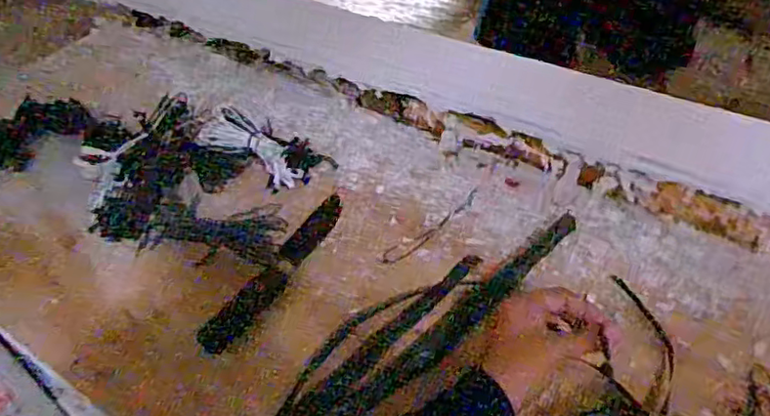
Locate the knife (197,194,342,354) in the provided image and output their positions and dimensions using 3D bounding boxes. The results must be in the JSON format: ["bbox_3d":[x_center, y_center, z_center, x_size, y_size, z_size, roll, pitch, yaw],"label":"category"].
[{"bbox_3d":[-0.102,0.059,0.594,0.035,0.009,0.206,23,52,24],"label":"knife"}]

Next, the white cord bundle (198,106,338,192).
[{"bbox_3d":[-0.135,-0.068,0.677,0.138,0.045,0.082,25,52,26],"label":"white cord bundle"}]

